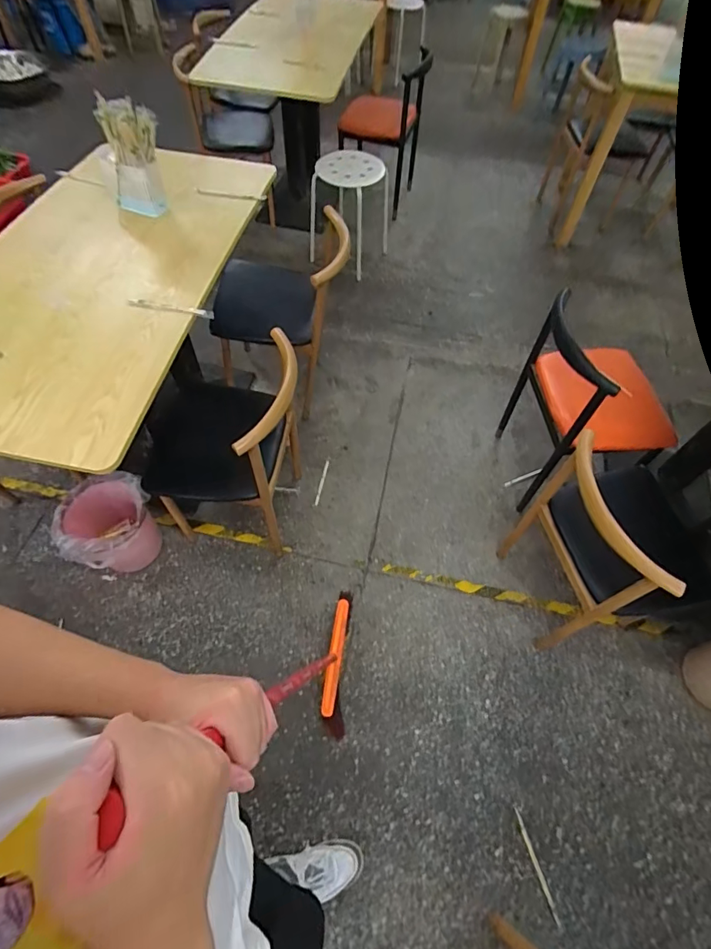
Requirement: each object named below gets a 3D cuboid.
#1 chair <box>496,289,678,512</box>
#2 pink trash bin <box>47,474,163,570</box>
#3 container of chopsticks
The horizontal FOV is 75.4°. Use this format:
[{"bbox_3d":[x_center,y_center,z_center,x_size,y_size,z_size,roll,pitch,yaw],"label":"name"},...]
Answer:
[{"bbox_3d":[0.719,-0.199,1.452,0.380,0.584,0.378,-6,60,-7],"label":"chair"},{"bbox_3d":[-0.731,0.155,1.373,0.262,0.257,0.273,-33,67,-21],"label":"pink trash bin"},{"bbox_3d":[-0.566,-0.804,1.180,0.149,0.244,0.131,-14,62,-12],"label":"container of chopsticks"}]

